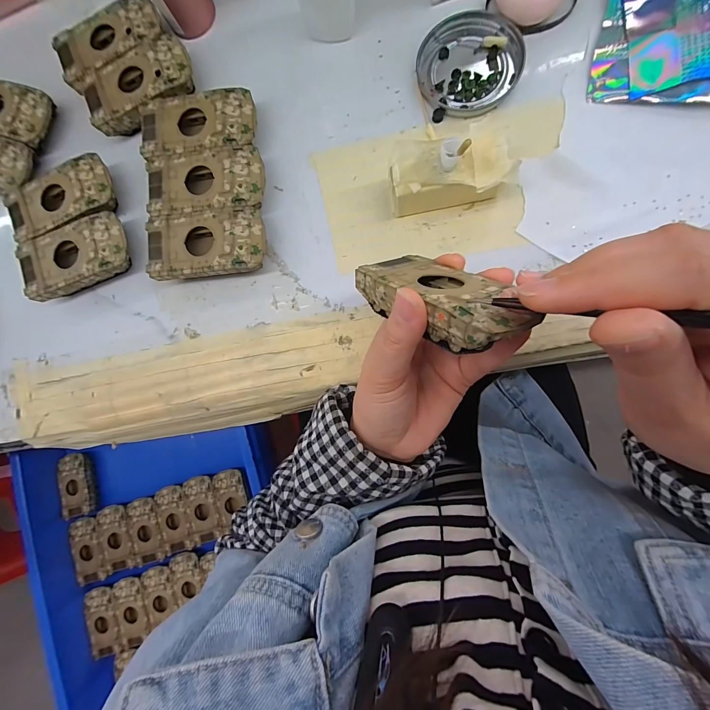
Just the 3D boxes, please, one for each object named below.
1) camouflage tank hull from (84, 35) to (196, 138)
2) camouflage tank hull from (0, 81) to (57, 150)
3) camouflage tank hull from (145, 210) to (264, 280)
[{"bbox_3d":[-0.184,-0.231,0.285,0.094,0.025,0.055,-25,84,6],"label":"camouflage tank hull"},{"bbox_3d":[-0.326,-0.225,0.302,0.090,0.023,0.050,18,90,8],"label":"camouflage tank hull"},{"bbox_3d":[-0.118,-0.088,0.268,0.094,0.026,0.049,-3,87,8],"label":"camouflage tank hull"}]

